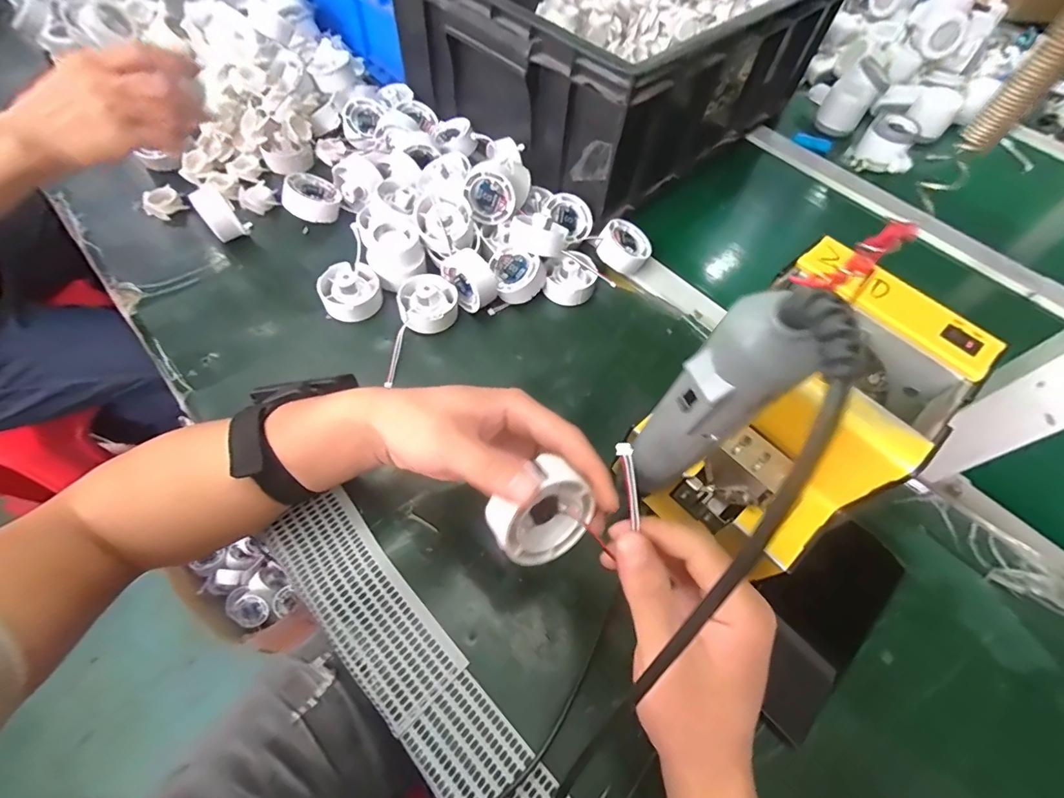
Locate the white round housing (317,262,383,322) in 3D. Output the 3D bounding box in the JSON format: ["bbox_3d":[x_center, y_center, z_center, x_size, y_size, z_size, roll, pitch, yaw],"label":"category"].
[{"bbox_3d":[-0.174,-0.104,0.444,0.054,0.032,0.055,2,59,-3],"label":"white round housing"}]

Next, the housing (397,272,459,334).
[{"bbox_3d":[-0.098,-0.093,0.442,0.054,0.029,0.052,2,59,-3],"label":"housing"}]

